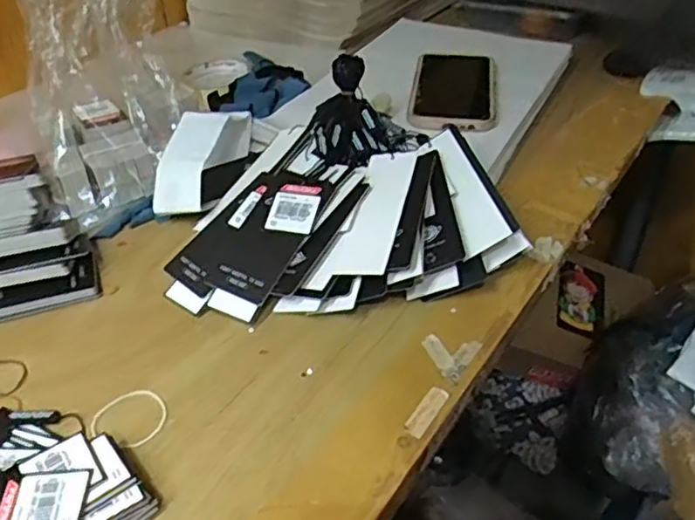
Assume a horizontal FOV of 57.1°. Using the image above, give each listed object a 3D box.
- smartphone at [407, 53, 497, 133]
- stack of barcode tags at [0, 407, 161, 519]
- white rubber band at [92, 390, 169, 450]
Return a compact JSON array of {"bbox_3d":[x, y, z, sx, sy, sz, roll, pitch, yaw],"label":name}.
[{"bbox_3d":[0.107,-0.177,0.641,0.082,0.010,0.173,5,39,9],"label":"smartphone"},{"bbox_3d":[-0.165,0.120,0.328,0.117,0.019,0.082,20,43,25],"label":"stack of barcode tags"},{"bbox_3d":[-0.127,0.093,0.375,0.040,0.004,0.042,-1,39,1],"label":"white rubber band"}]

